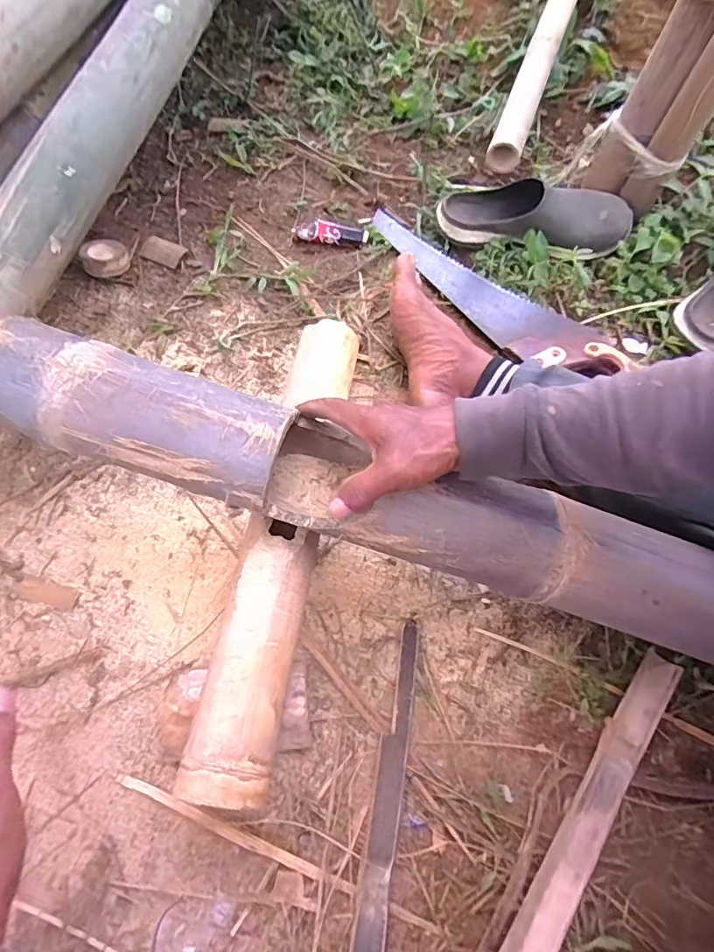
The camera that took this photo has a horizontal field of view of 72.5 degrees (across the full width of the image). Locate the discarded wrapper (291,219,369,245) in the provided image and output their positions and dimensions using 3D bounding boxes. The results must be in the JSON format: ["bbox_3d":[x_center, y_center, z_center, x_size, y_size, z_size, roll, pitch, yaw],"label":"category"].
[{"bbox_3d":[-0.040,-0.372,0.744,0.116,0.026,0.024,13,65,5],"label":"discarded wrapper"}]

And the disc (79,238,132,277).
[{"bbox_3d":[-0.370,-0.319,0.716,0.066,0.029,0.069,0,65,-1],"label":"disc"}]

